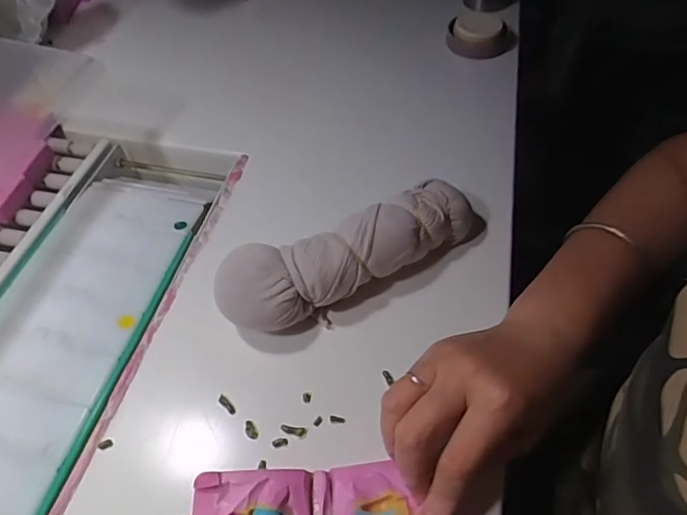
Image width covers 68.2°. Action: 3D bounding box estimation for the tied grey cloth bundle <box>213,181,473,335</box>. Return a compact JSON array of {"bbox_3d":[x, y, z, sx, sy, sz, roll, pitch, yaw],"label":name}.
[{"bbox_3d":[0.009,-0.005,0.379,0.209,0.045,0.057,-26,57,-17],"label":"tied grey cloth bundle"}]

